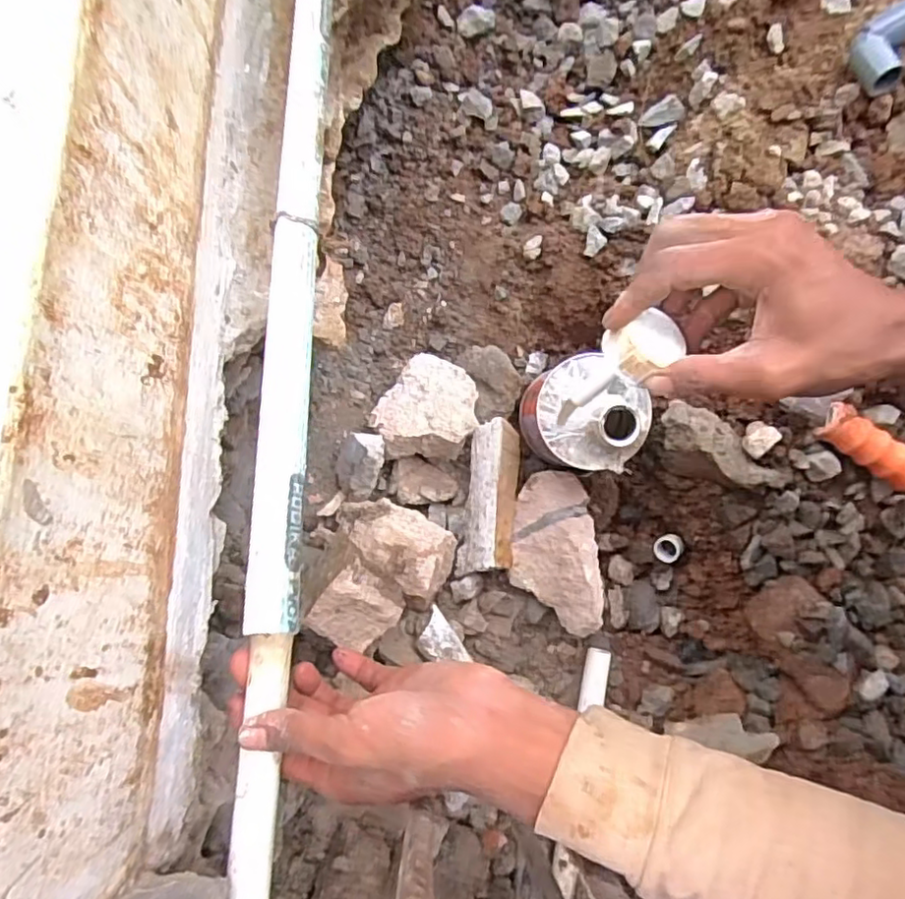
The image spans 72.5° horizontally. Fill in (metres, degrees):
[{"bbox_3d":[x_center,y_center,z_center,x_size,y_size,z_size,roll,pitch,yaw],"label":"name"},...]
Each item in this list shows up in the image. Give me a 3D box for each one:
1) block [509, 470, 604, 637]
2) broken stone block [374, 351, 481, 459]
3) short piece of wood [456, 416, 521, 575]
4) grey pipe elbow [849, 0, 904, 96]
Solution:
[{"bbox_3d":[0.099,0.097,0.577,0.082,0.044,0.145,-27,66,31],"label":"block"},{"bbox_3d":[-0.026,-0.046,0.593,0.099,0.053,0.101,3,77,1],"label":"broken stone block"},{"bbox_3d":[0.036,0.045,0.578,0.047,0.053,0.135,5,77,1],"label":"short piece of wood"},{"bbox_3d":[0.373,-0.348,0.531,0.049,0.037,0.075,34,79,8],"label":"grey pipe elbow"}]

